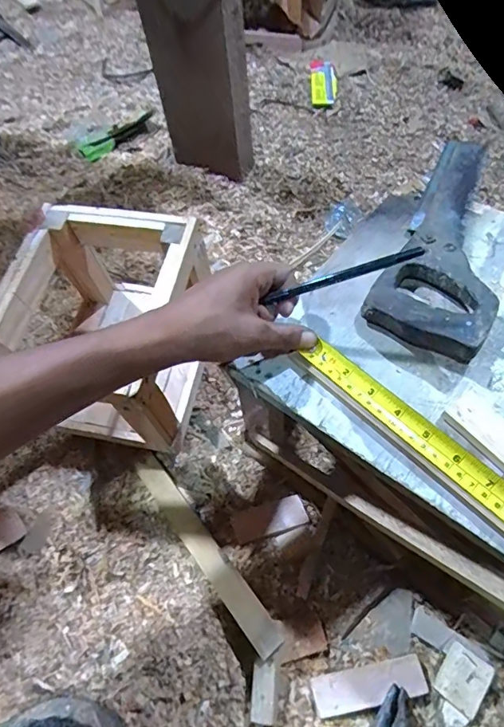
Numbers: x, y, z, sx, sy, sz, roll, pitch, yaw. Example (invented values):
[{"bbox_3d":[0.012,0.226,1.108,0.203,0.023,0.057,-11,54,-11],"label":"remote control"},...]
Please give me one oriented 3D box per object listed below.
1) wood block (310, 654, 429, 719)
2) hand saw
[{"bbox_3d":[0.109,0.299,0.423,0.103,0.014,0.031,-9,61,-7],"label":"wood block"},{"bbox_3d":[0.202,-0.132,0.440,0.099,0.038,0.302,24,65,16],"label":"hand saw"}]

